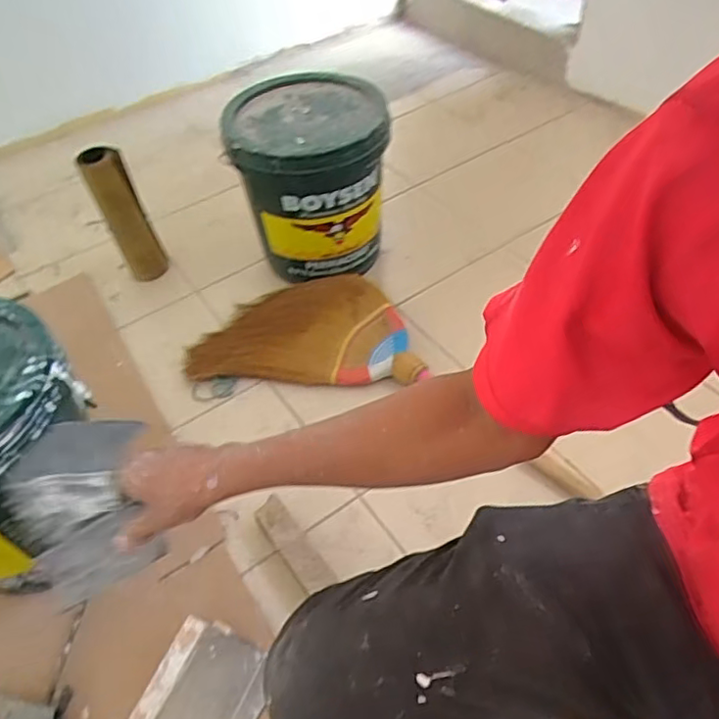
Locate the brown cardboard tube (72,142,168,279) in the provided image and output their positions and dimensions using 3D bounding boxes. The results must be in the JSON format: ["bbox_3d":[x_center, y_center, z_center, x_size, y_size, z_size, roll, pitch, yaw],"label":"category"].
[{"bbox_3d":[-0.506,-0.305,1.297,0.083,0.307,0.095,-25,50,-16],"label":"brown cardboard tube"}]

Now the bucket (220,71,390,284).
[{"bbox_3d":[-0.095,-0.363,1.201,0.280,0.306,0.297,-3,48,4],"label":"bucket"}]

